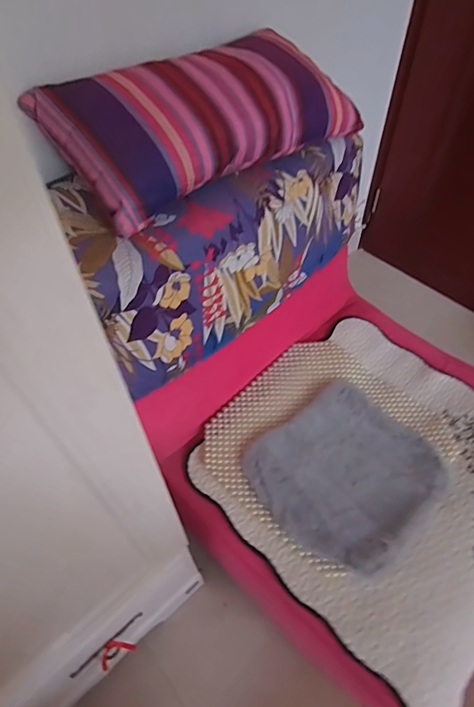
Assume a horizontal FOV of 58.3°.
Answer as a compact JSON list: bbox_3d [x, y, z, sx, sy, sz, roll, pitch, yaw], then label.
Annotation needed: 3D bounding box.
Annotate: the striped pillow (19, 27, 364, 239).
[{"bbox_3d":[-0.052,-0.449,0.772,0.547,0.140,0.275,-33,59,-22],"label":"striped pillow"}]

